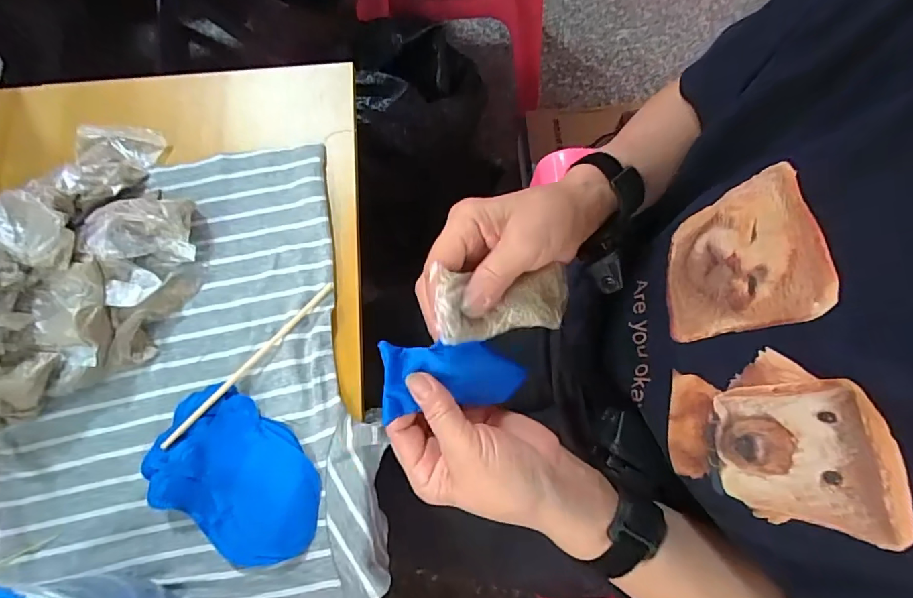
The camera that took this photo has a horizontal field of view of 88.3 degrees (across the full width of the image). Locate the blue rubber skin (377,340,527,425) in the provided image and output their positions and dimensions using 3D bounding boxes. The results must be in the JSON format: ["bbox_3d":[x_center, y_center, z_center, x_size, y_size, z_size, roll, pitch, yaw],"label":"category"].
[{"bbox_3d":[0.000,0.049,0.309,0.098,0.008,0.043,-2,90,-18],"label":"blue rubber skin"}]

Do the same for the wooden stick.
[{"bbox_3d":[-0.157,0.048,0.362,0.007,0.010,0.164,41,78,11],"label":"wooden stick"}]

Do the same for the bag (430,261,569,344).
[{"bbox_3d":[0.033,-0.001,0.305,0.099,0.017,0.045,-8,73,-25],"label":"bag"}]

